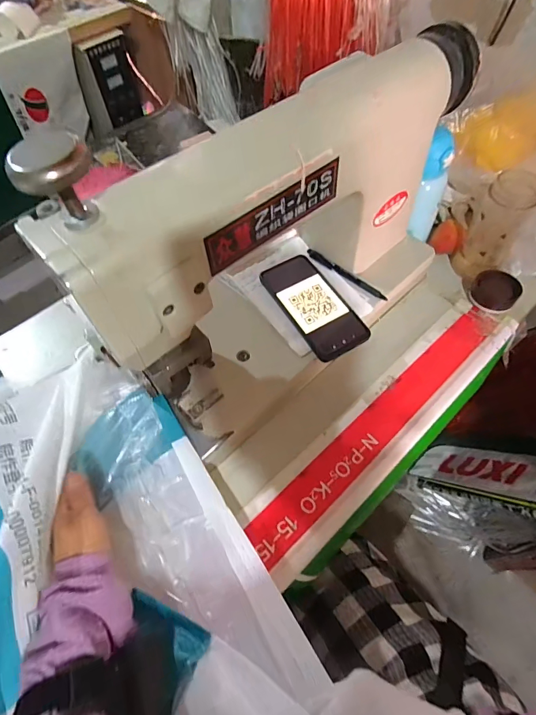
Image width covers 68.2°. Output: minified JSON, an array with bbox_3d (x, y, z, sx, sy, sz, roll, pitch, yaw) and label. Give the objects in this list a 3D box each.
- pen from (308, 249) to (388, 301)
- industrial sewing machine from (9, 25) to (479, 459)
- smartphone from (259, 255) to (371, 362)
[{"bbox_3d":[0.113,-0.121,0.573,0.134,0.013,0.013,34,66,21],"label":"pen"},{"bbox_3d":[0.050,-0.135,0.474,0.501,0.322,0.204,-33,63,-16],"label":"industrial sewing machine"},{"bbox_3d":[0.061,-0.077,0.545,0.076,0.014,0.167,-28,62,-13],"label":"smartphone"}]

